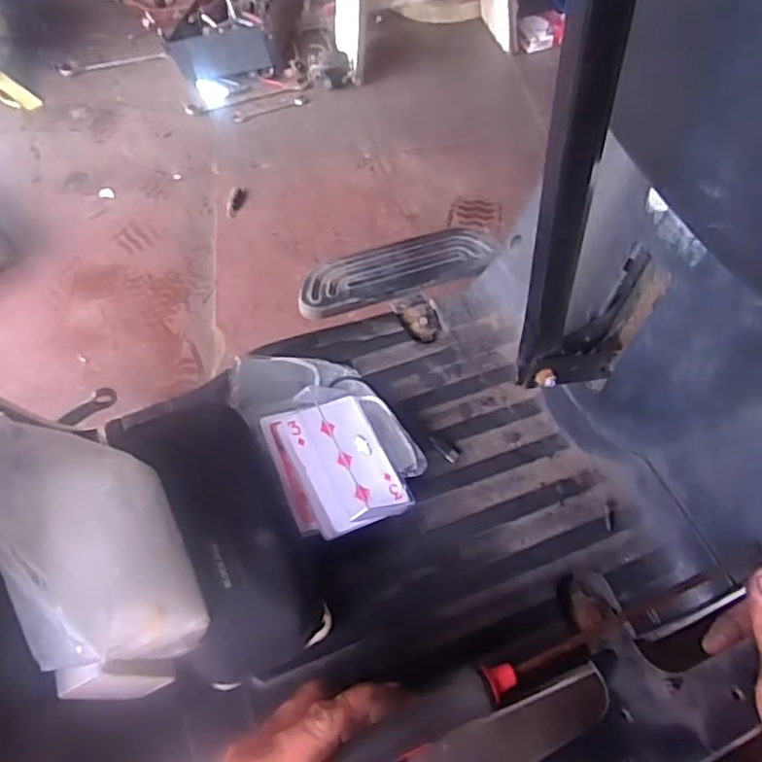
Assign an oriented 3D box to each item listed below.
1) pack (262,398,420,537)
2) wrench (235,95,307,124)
[{"bbox_3d":[-0.029,0.057,0.438,0.077,0.018,0.091,-18,69,-19],"label":"pack"},{"bbox_3d":[-0.211,-0.527,1.245,0.151,0.012,0.037,-23,58,-12],"label":"wrench"}]

